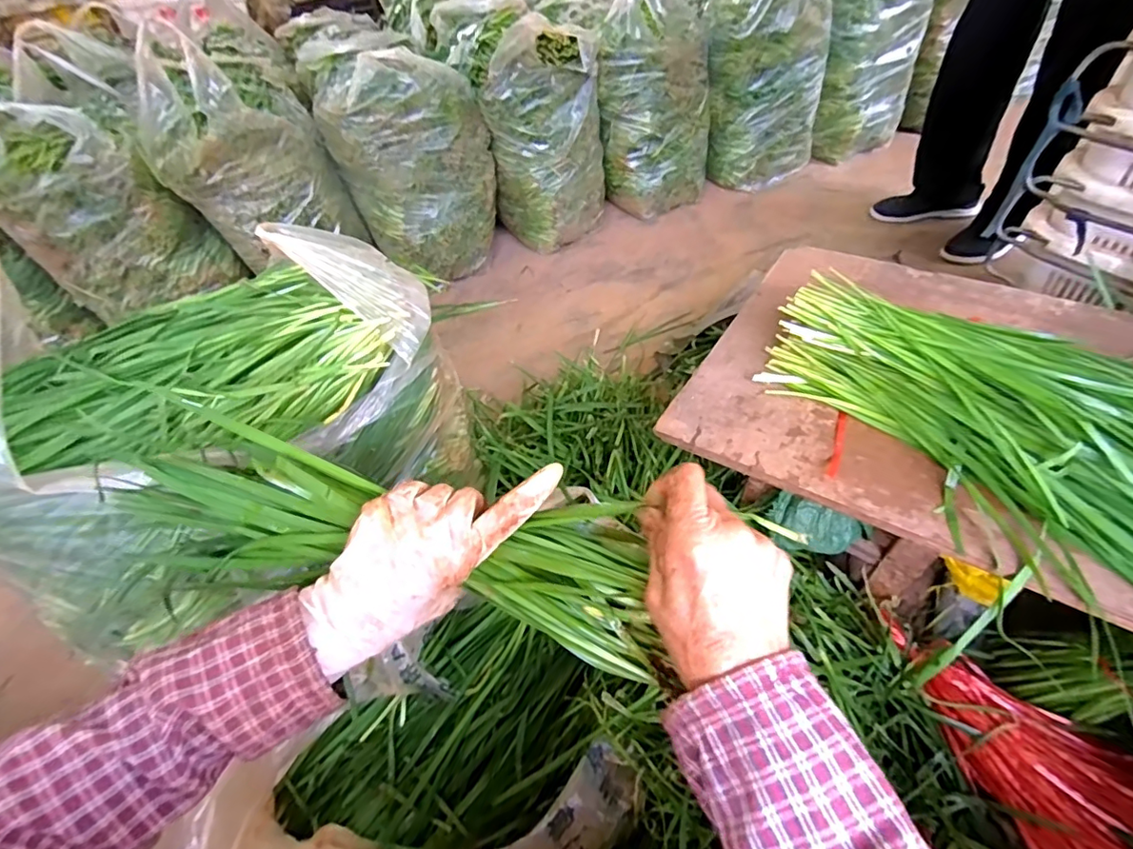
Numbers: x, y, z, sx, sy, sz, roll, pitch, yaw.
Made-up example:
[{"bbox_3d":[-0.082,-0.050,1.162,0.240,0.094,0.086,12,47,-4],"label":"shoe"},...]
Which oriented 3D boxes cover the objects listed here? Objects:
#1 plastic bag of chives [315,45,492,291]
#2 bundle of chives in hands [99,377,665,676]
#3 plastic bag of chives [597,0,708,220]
[{"bbox_3d":[-0.390,-0.667,1.375,0.355,0.464,0.344,-24,50,-14],"label":"plastic bag of chives"},{"bbox_3d":[-0.119,0.078,0.364,0.392,0.086,0.092,10,50,13],"label":"bundle of chives in hands"},{"bbox_3d":[0.248,-0.896,1.451,0.275,0.565,0.248,6,49,12],"label":"plastic bag of chives"}]

